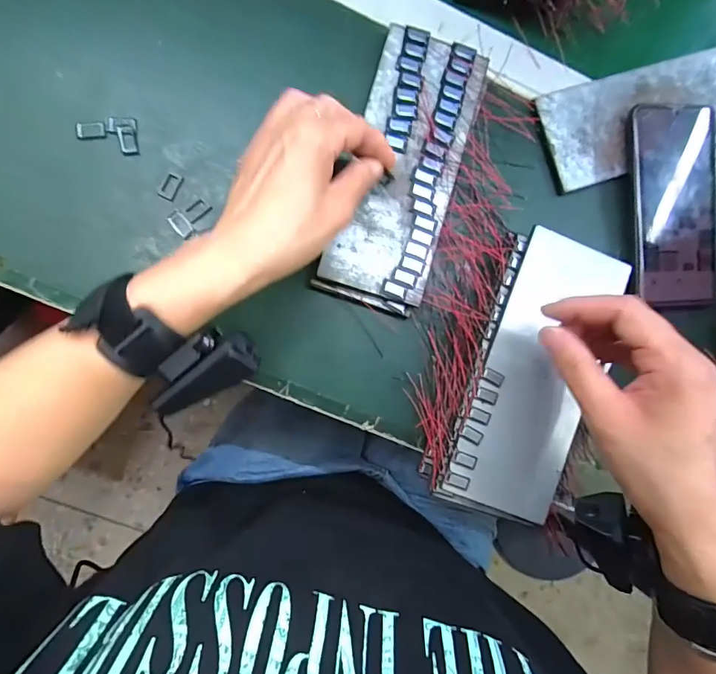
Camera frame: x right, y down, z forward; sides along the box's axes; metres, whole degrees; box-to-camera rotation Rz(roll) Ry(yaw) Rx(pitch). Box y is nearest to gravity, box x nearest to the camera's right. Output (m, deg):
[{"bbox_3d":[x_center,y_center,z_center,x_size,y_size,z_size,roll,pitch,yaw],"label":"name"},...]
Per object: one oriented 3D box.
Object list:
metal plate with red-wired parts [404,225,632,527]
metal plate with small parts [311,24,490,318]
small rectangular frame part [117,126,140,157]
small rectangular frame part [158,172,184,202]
[{"bbox_3d":[0.109,0.022,0.318,0.117,0.040,0.198,19,81,-3],"label":"metal plate with red-wired parts"},{"bbox_3d":[0.036,-0.127,0.333,0.080,0.012,0.208,16,88,-4],"label":"metal plate with small parts"},{"bbox_3d":[-0.169,-0.145,0.320,0.013,0.004,0.023,-10,90,-7],"label":"small rectangular frame part"},{"bbox_3d":[-0.139,-0.112,0.322,0.012,0.004,0.021,23,86,-6],"label":"small rectangular frame part"}]

